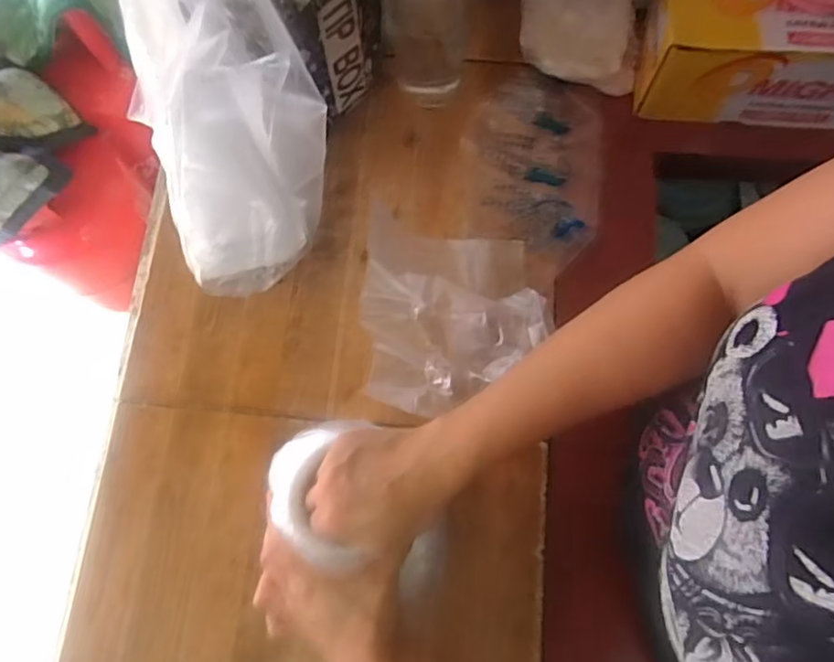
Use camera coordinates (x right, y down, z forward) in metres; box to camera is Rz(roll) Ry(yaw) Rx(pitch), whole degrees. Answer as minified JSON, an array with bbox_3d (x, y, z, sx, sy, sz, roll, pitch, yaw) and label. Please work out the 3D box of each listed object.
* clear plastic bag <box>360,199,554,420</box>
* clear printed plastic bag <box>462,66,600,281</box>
[{"bbox_3d":[0.032,-0.022,0.539,0.156,0.075,0.180,3,73,2],"label":"clear plastic bag"},{"bbox_3d":[0.116,-0.169,0.614,0.136,0.009,0.212,6,74,3],"label":"clear printed plastic bag"}]

